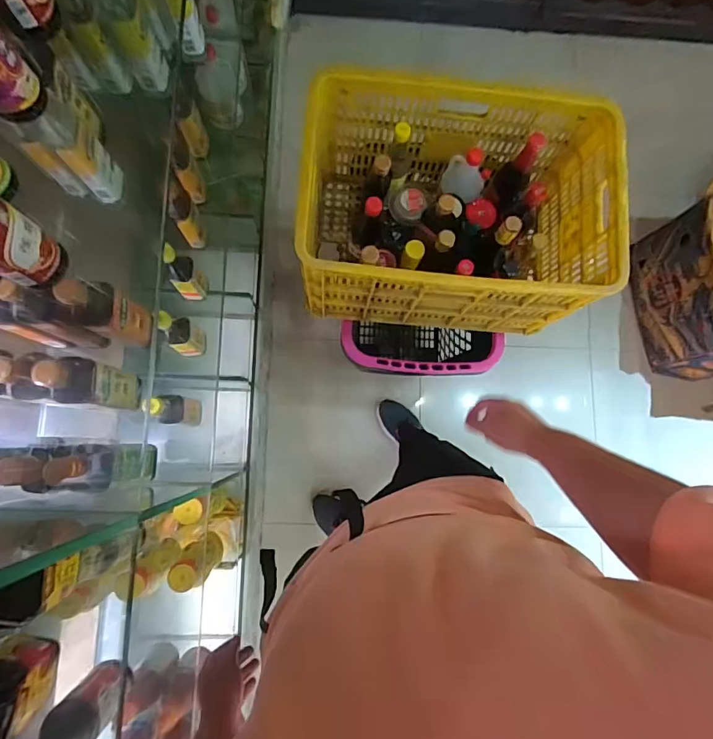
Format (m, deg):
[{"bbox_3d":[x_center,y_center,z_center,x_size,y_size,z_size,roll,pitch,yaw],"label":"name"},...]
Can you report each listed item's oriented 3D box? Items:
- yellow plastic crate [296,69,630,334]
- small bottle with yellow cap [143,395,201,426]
[{"bbox_3d":[0.172,-0.305,0.931,0.536,0.320,0.395,2,82,-3],"label":"yellow plastic crate"},{"bbox_3d":[-0.354,0.078,0.910,0.052,0.178,0.054,6,81,-3],"label":"small bottle with yellow cap"}]

